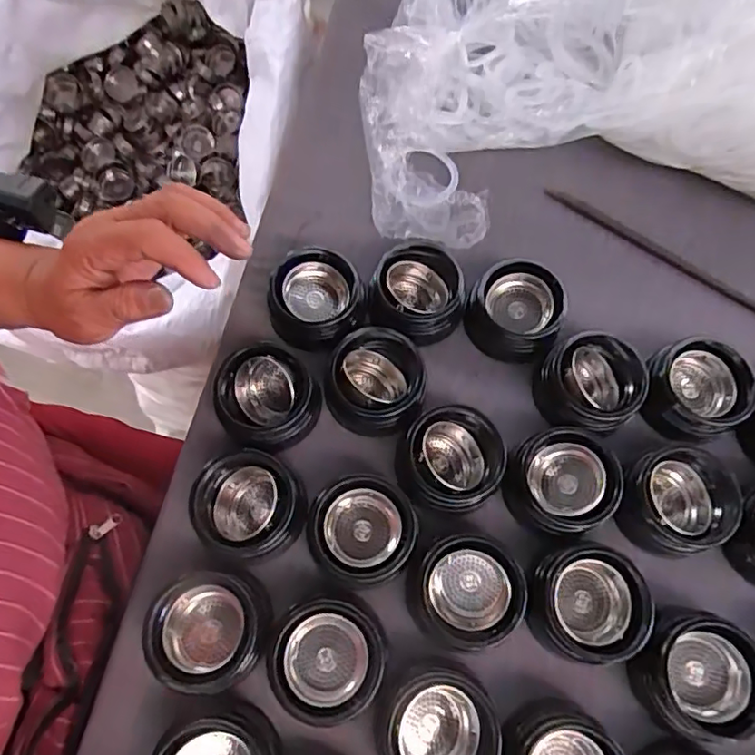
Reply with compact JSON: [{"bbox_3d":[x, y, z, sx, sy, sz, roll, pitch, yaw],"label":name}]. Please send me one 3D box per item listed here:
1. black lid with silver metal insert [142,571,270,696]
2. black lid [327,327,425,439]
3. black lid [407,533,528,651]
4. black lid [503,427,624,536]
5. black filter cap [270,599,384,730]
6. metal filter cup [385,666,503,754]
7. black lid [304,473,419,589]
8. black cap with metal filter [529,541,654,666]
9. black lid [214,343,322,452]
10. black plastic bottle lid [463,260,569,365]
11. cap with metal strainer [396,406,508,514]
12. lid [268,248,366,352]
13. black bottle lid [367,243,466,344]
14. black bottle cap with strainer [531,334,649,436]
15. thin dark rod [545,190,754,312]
[{"bbox_3d":[-0.096,0.143,0.325,0.063,0.025,0.060,0,70,0],"label":"black lid with silver metal insert"},{"bbox_3d":[-0.001,0.003,0.368,0.061,0.033,0.062,0,70,0],"label":"black lid"},{"bbox_3d":[0.050,0.122,0.327,0.060,0.035,0.060,0,70,0],"label":"black lid"},{"bbox_3d":[0.111,0.063,0.348,0.059,0.032,0.058,0,70,0],"label":"black lid"},{"bbox_3d":[-0.028,0.157,0.320,0.060,0.025,0.060,0,70,0],"label":"black filter cap"},{"bbox_3d":[0.034,0.189,0.307,0.056,0.029,0.061,7,70,2],"label":"metal filter cup"},{"bbox_3d":[-0.010,0.090,0.339,0.065,0.032,0.061,0,70,0],"label":"black lid"},{"bbox_3d":[0.119,0.128,0.325,0.060,0.031,0.063,29,73,10],"label":"black cap with metal filter"},{"bbox_3d":[-0.069,0.013,0.364,0.058,0.033,0.063,0,70,0],"label":"black lid"},{"bbox_3d":[0.091,-0.045,0.385,0.059,0.034,0.058,0,70,0],"label":"black plastic bottle lid"},{"bbox_3d":[0.045,0.049,0.354,0.062,0.032,0.061,0,70,0],"label":"cap with metal strainer"},{"bbox_3d":[-0.041,-0.055,0.386,0.061,0.029,0.059,2,70,0],"label":"lid"},{"bbox_3d":[0.027,-0.057,0.388,0.064,0.025,0.065,0,70,0],"label":"black bottle lid"},{"bbox_3d":[0.137,0.002,0.369,0.061,0.037,0.065,0,70,0],"label":"black bottle cap with strainer"},{"bbox_3d":[0.227,-0.077,0.413,0.234,0.005,0.009,34,73,11],"label":"thin dark rod"}]

